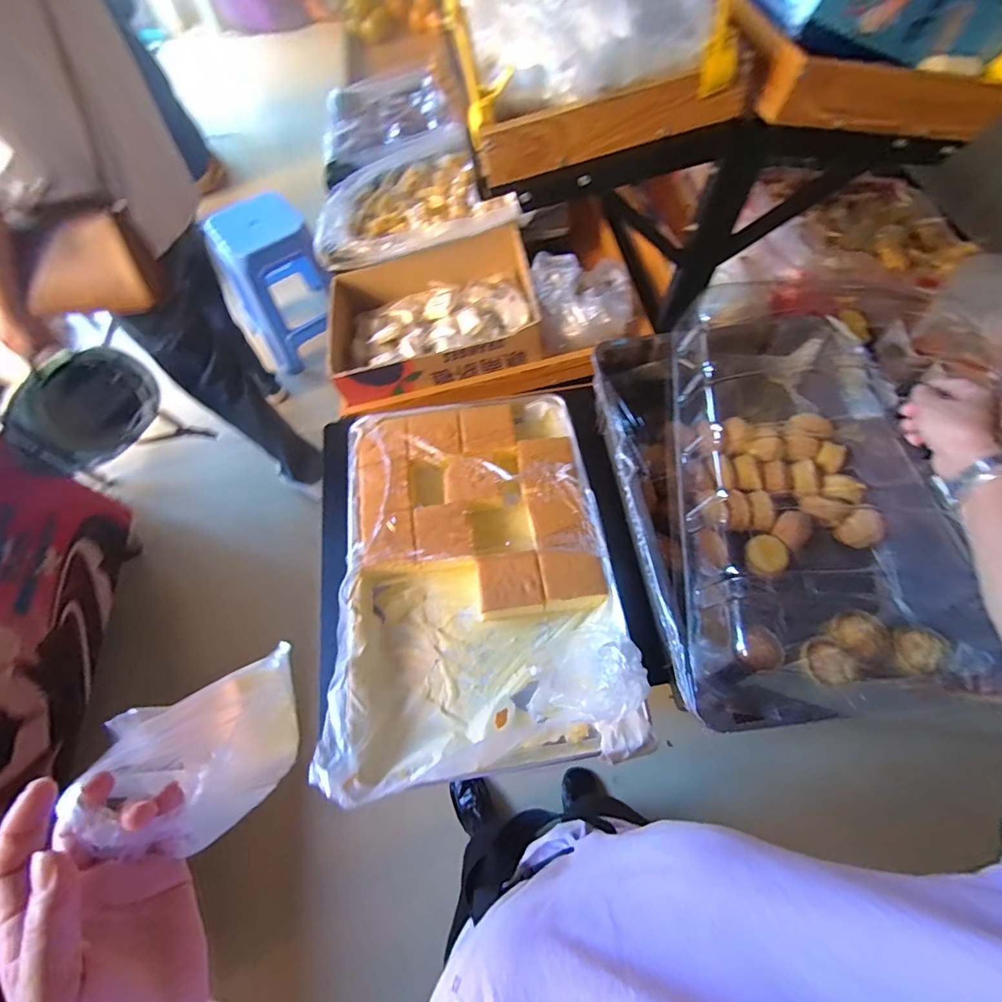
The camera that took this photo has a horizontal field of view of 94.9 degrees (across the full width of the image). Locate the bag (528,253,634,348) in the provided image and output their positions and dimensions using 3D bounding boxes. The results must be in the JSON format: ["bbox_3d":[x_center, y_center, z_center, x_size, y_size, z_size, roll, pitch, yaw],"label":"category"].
[{"bbox_3d":[0.156,-0.412,0.890,0.197,0.087,0.182,4,64,4],"label":"bag"}]

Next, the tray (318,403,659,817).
[{"bbox_3d":[-0.049,0.085,0.748,0.435,0.111,0.625,-7,64,-2],"label":"tray"}]

